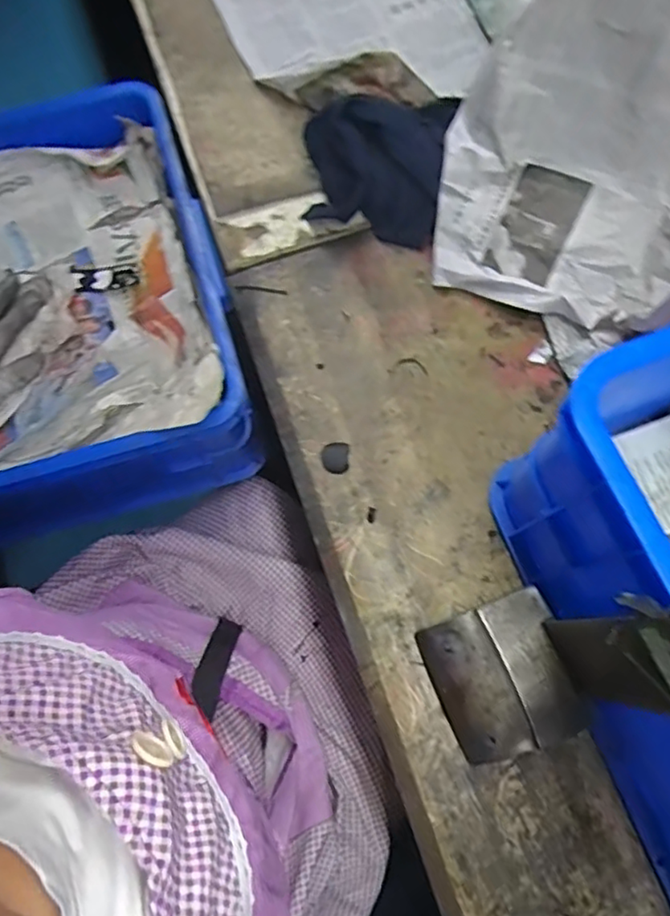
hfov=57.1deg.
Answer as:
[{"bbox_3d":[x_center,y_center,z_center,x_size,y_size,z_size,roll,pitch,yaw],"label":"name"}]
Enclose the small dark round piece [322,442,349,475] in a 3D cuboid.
[{"bbox_3d":[0.000,0.000,0.503,0.021,0.005,0.026,2,75,1],"label":"small dark round piece"}]

